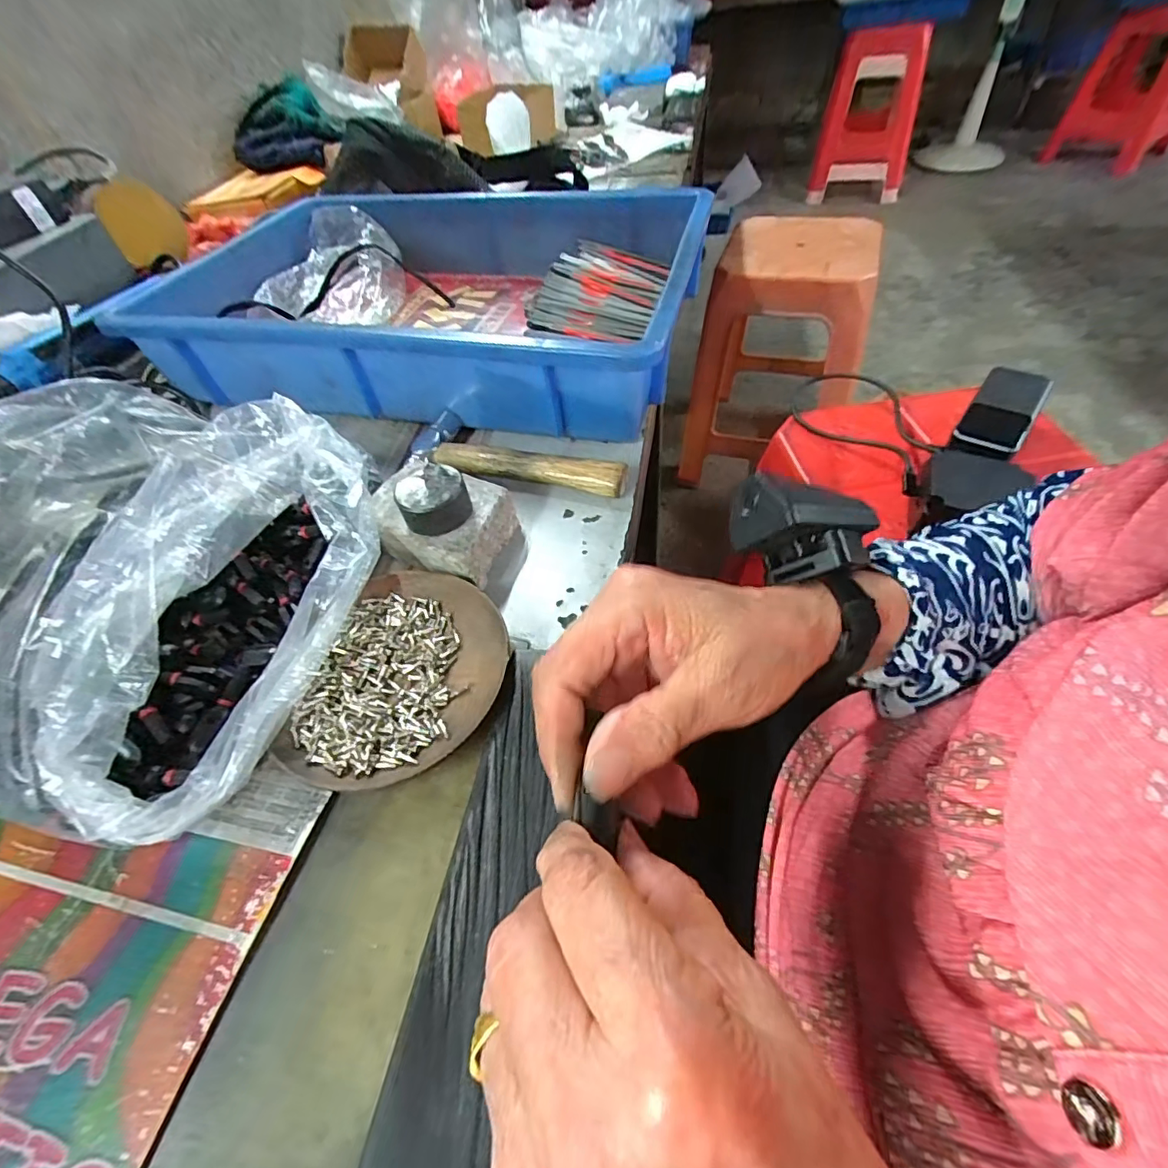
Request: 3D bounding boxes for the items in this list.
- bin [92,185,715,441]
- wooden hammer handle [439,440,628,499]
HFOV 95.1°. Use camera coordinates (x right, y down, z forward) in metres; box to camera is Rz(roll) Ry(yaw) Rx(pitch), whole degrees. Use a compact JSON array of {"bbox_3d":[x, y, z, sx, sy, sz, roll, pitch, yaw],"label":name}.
[{"bbox_3d":[-0.123,-0.251,0.463,0.423,0.088,0.288,9,52,14],"label":"bin"},{"bbox_3d":[-0.037,-0.078,0.352,0.131,0.017,0.019,11,53,16],"label":"wooden hammer handle"}]

